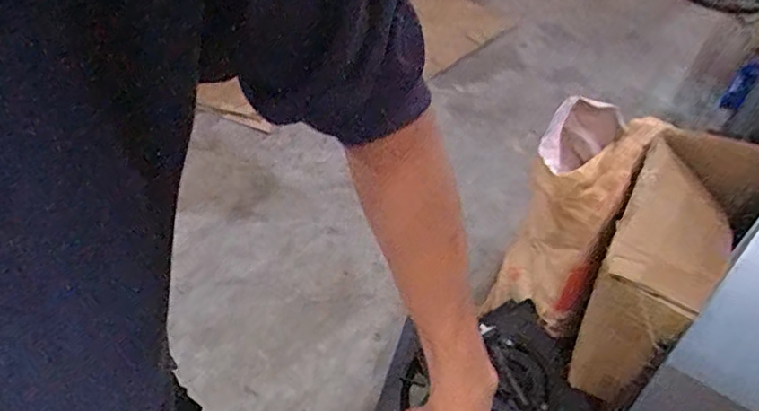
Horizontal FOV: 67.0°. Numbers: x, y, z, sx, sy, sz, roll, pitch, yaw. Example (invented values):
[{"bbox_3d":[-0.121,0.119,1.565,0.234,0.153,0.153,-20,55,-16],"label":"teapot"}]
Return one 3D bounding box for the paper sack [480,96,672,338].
[{"bbox_3d":[0.416,0.024,1.264,0.214,0.507,0.334,28,53,20],"label":"paper sack"}]

